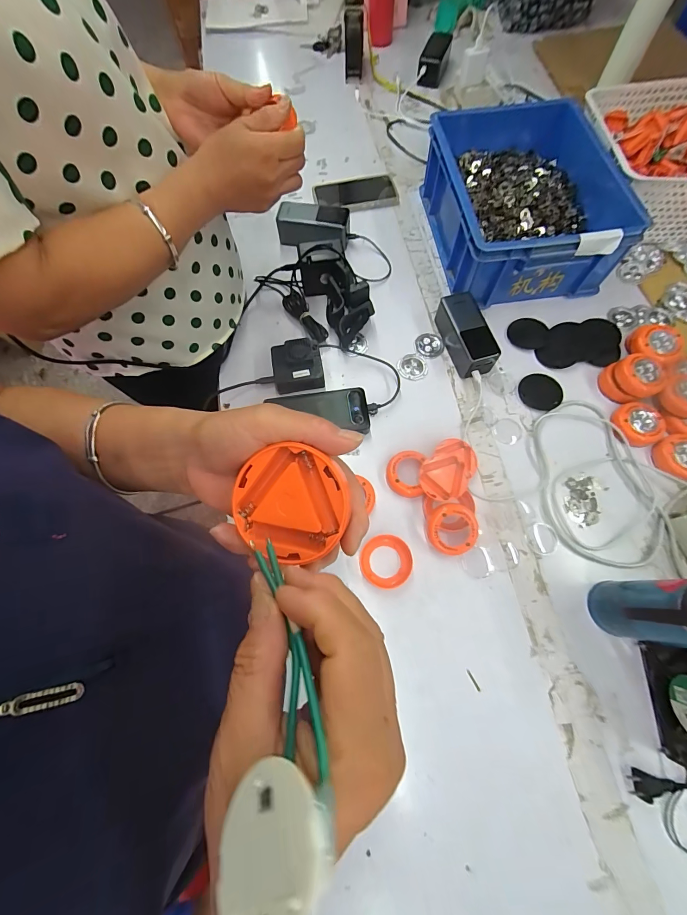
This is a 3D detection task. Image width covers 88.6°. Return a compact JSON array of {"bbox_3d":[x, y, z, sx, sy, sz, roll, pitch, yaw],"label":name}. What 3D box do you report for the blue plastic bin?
[{"bbox_3d":[0.317,-0.451,0.626,0.278,0.119,0.360,-6,69,-1],"label":"blue plastic bin"}]

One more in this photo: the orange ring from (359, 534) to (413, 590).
[{"bbox_3d":[0.056,0.137,0.463,0.066,0.012,0.066,0,69,1],"label":"orange ring"}]

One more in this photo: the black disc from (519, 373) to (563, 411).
[{"bbox_3d":[0.313,-0.105,0.557,0.063,0.004,0.065,0,69,1],"label":"black disc"}]

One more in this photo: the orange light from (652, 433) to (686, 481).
[{"bbox_3d":[0.486,-0.005,0.503,0.059,0.022,0.067,28,72,11],"label":"orange light"}]

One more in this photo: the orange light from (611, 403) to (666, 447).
[{"bbox_3d":[0.439,-0.049,0.525,0.066,0.018,0.062,0,69,1],"label":"orange light"}]

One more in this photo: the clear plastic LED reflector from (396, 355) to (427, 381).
[{"bbox_3d":[0.114,-0.150,0.581,0.051,0.008,0.050,0,69,1],"label":"clear plastic LED reflector"}]

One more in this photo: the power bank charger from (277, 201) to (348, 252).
[{"bbox_3d":[-0.054,-0.433,0.658,0.131,0.059,0.056,9,70,5],"label":"power bank charger"}]

